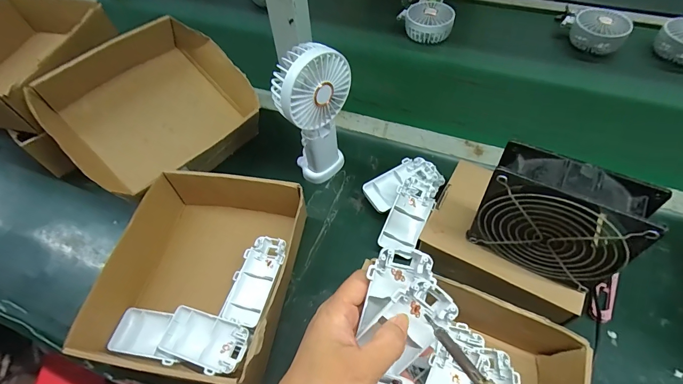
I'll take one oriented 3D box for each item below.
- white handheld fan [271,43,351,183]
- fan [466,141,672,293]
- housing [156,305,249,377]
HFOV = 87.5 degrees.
[{"bbox_3d":[-0.031,-0.087,0.431,0.085,0.194,0.043,-29,59,-16],"label":"white handheld fan"},{"bbox_3d":[0.188,0.024,0.319,0.118,0.113,0.044,25,60,19],"label":"fan"},{"bbox_3d":[-0.136,0.148,0.355,0.092,0.013,0.047,11,62,24],"label":"housing"}]

